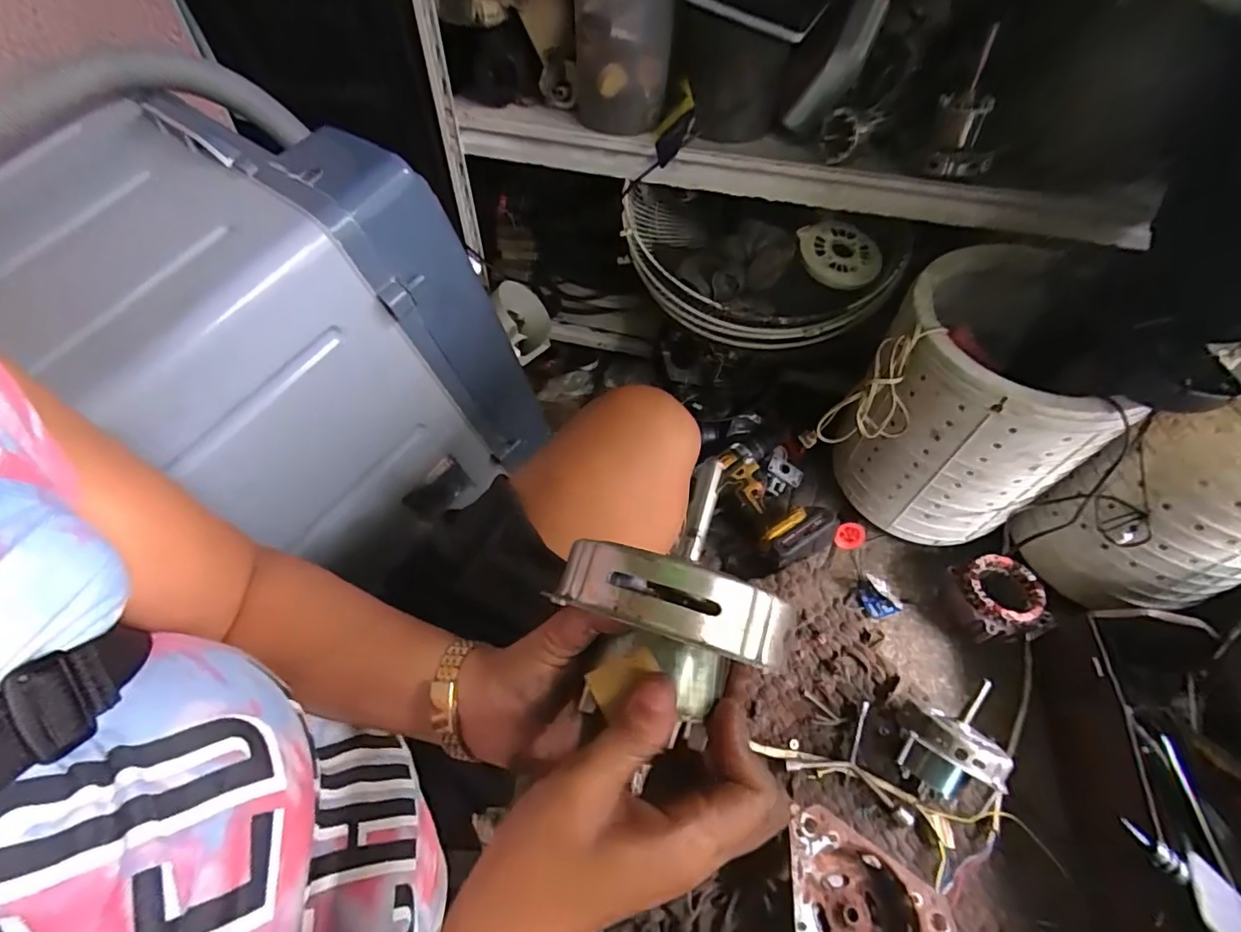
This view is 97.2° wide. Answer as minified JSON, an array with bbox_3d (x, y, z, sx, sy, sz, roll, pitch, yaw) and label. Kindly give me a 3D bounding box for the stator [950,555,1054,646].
[{"bbox_3d":[0.523,0.184,0.760,0.096,0.067,0.101,0,52,0],"label":"stator"}]

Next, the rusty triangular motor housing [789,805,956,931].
[{"bbox_3d":[0.253,0.454,0.559,0.159,0.064,0.168,2,52,2],"label":"rusty triangular motor housing"}]

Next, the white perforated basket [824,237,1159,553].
[{"bbox_3d":[0.457,-0.077,0.757,0.245,0.322,0.261,19,54,14],"label":"white perforated basket"}]

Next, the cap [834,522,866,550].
[{"bbox_3d":[0.360,0.109,0.861,0.048,0.016,0.041,-5,96,2],"label":"cap"}]

